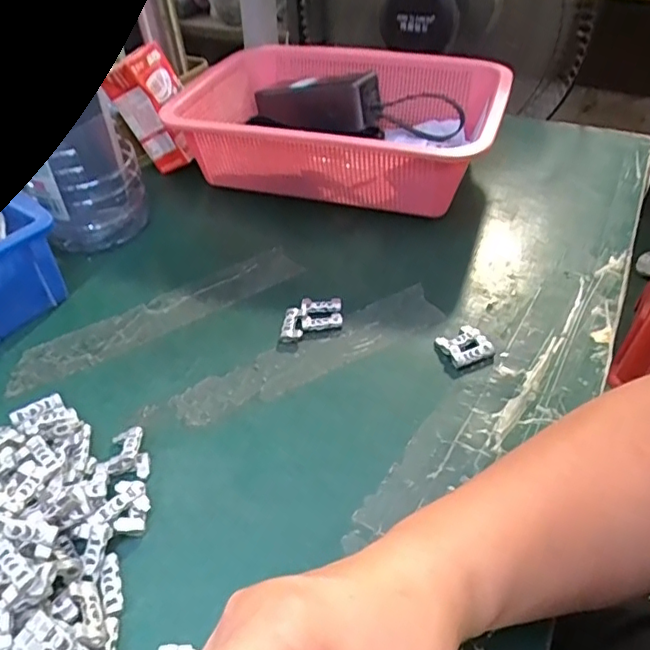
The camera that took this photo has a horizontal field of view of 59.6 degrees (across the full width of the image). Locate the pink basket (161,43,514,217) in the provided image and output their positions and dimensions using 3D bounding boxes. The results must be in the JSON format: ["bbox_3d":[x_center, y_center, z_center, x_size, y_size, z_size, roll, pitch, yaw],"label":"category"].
[{"bbox_3d":[0.018,-0.193,0.560,0.286,0.094,0.201,12,44,16],"label":"pink basket"}]

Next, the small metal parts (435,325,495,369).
[{"bbox_3d":[0.097,0.015,0.393,0.032,0.008,0.031,-20,45,-18],"label":"small metal parts"}]

